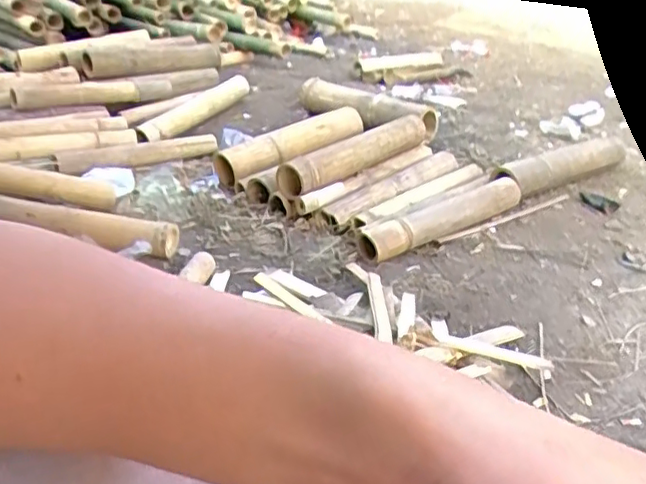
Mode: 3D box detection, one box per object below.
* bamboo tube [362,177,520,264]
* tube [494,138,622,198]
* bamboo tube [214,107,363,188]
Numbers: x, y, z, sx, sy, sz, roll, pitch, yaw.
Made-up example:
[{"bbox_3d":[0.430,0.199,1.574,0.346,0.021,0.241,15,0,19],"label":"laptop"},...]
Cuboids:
[{"bbox_3d":[0.296,-0.069,1.431,0.496,0.068,0.087,-15,35,-35],"label":"bamboo tube"},{"bbox_3d":[0.674,-0.214,1.709,0.499,0.111,0.112,-15,35,-32],"label":"tube"},{"bbox_3d":[-0.088,-0.316,1.877,0.532,0.110,0.105,-23,38,-18],"label":"bamboo tube"}]

